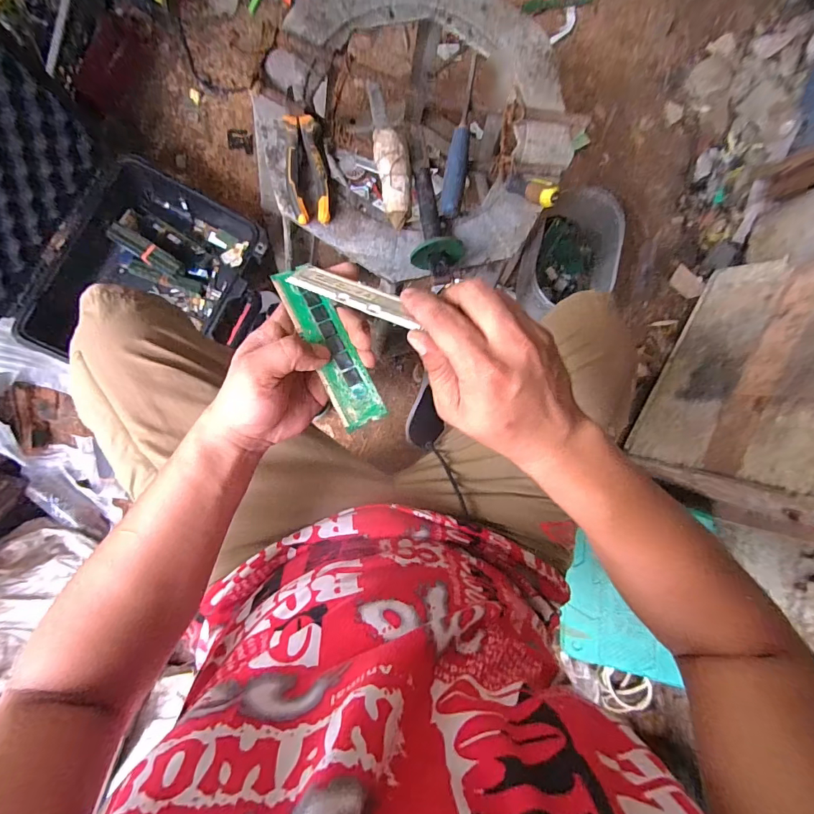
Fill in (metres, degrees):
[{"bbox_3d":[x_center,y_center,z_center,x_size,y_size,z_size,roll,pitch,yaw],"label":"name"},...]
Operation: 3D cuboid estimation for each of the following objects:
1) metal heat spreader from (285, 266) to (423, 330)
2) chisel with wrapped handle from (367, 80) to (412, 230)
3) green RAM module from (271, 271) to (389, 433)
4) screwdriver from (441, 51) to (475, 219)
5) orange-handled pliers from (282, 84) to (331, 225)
[{"bbox_3d":[-0.037,-0.078,0.284,0.107,0.005,0.022,26,57,22],"label":"metal heat spreader"},{"bbox_3d":[-0.020,-0.319,0.527,0.040,0.043,0.189,-8,91,-5],"label":"chisel with wrapped handle"},{"bbox_3d":[-0.056,-0.044,0.296,0.032,0.008,0.126,-29,79,-4],"label":"green RAM module"},{"bbox_3d":[0.070,-0.344,0.521,0.027,0.032,0.219,11,90,-5],"label":"screwdriver"},{"bbox_3d":[-0.118,-0.295,0.490,0.047,0.025,0.145,-5,91,-5],"label":"orange-handled pliers"}]

